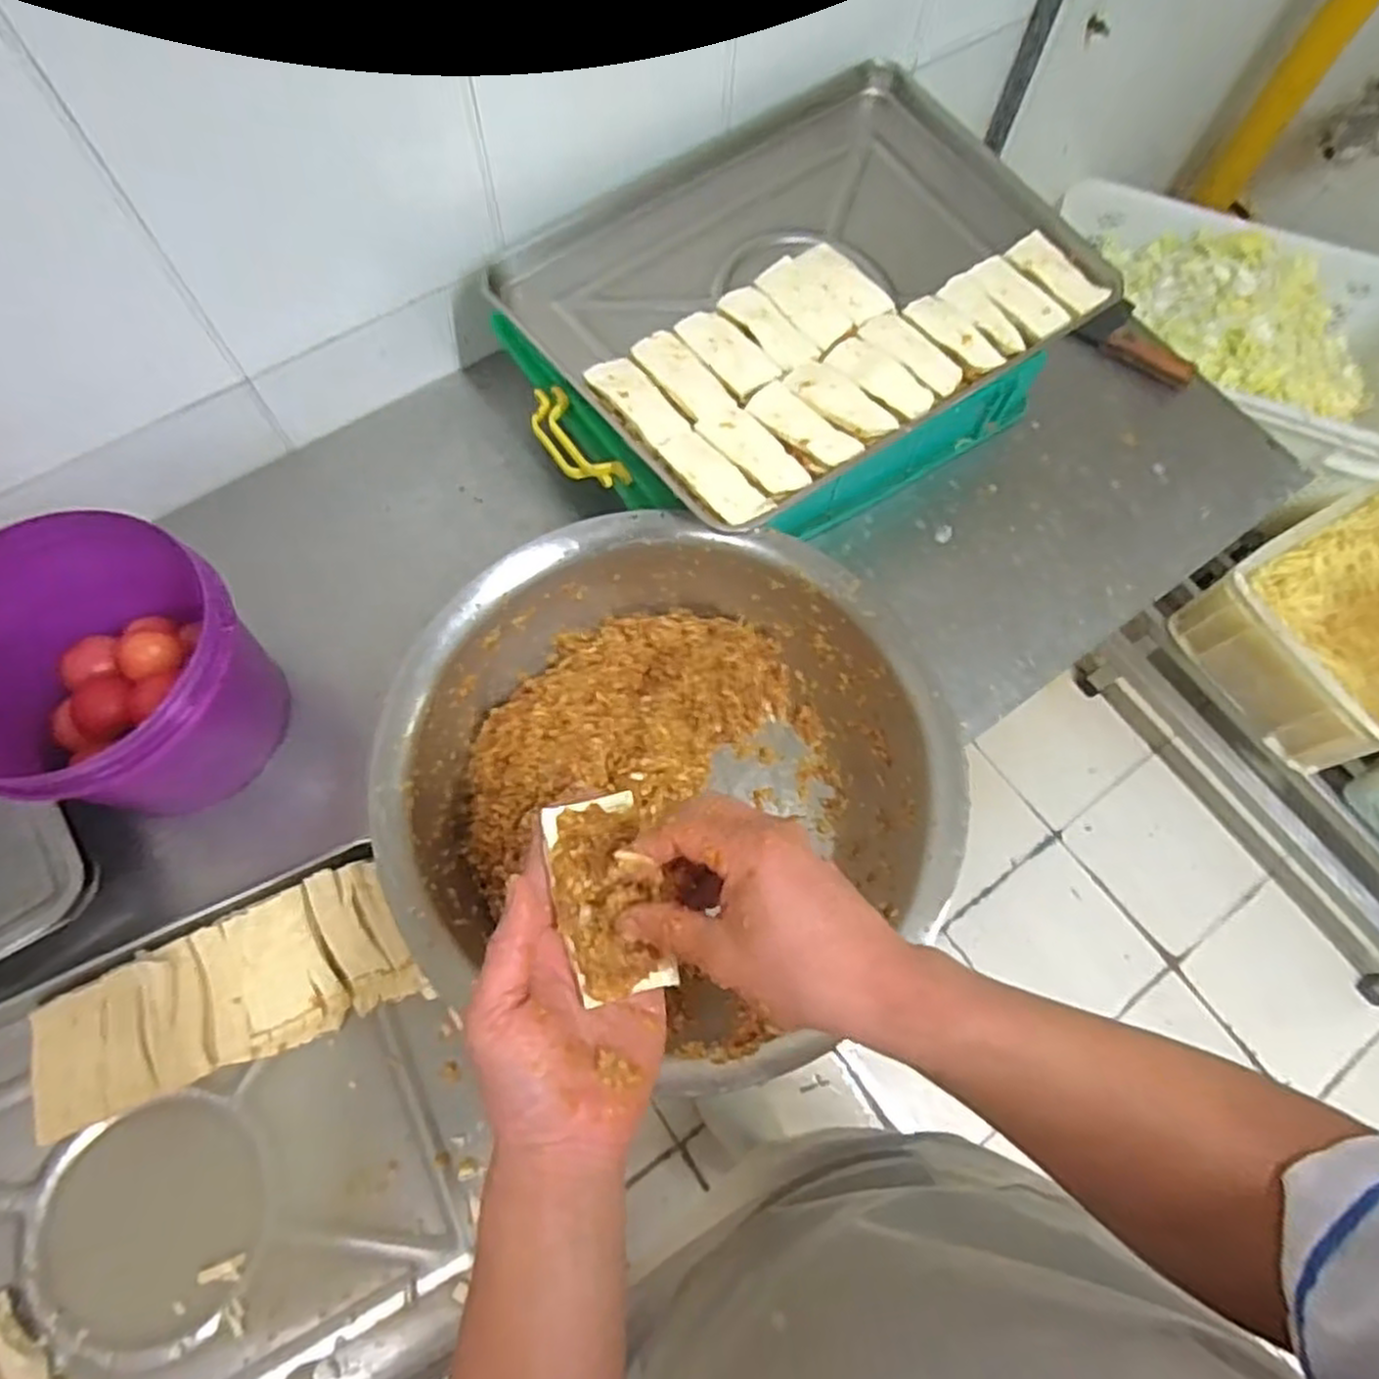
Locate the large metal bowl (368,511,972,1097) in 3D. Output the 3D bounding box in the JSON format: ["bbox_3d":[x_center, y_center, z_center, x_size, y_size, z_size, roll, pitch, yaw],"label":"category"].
[{"bbox_3d":[-0.012,0.075,0.713,0.465,0.157,0.432,1,68,-2],"label":"large metal bowl"}]

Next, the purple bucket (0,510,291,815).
[{"bbox_3d":[-0.500,-0.014,0.683,0.231,0.190,0.226,1,68,-2],"label":"purple bucket"}]

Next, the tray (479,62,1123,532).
[{"bbox_3d":[0.126,-0.435,0.847,0.581,0.051,0.428,-34,74,-15],"label":"tray"}]

